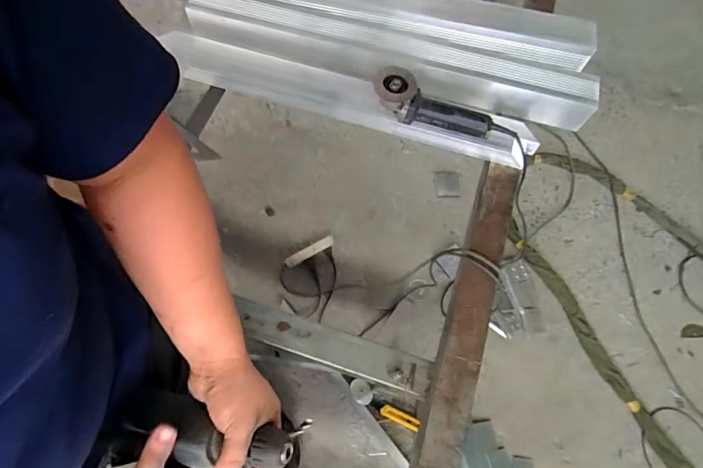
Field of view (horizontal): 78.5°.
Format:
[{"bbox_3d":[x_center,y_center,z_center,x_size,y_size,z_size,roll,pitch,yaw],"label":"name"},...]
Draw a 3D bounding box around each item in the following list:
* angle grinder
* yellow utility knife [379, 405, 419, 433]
[{"bbox_3d":[0.219,-0.289,1.019,0.359,0.093,0.089,19,65,-10],"label":"angle grinder"},{"bbox_3d":[0.139,0.525,1.229,0.114,0.015,0.033,25,69,7],"label":"yellow utility knife"}]

